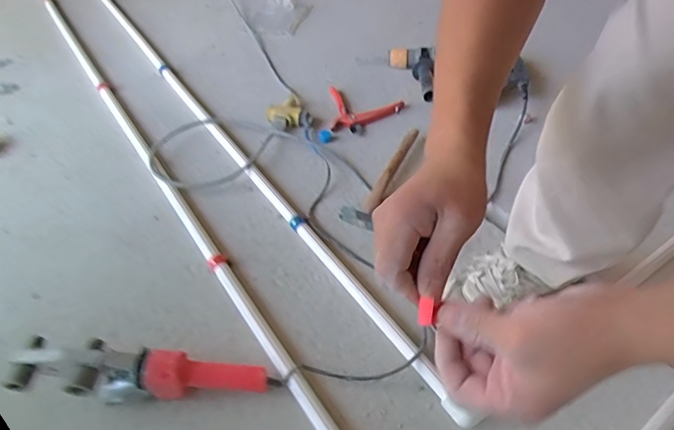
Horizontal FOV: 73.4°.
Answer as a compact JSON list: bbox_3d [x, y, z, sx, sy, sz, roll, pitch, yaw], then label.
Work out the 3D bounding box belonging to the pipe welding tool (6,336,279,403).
[{"bbox_3d":[-0.264,0.229,0.646,0.346,0.096,0.074,1,49,1],"label":"pipe welding tool"}]

